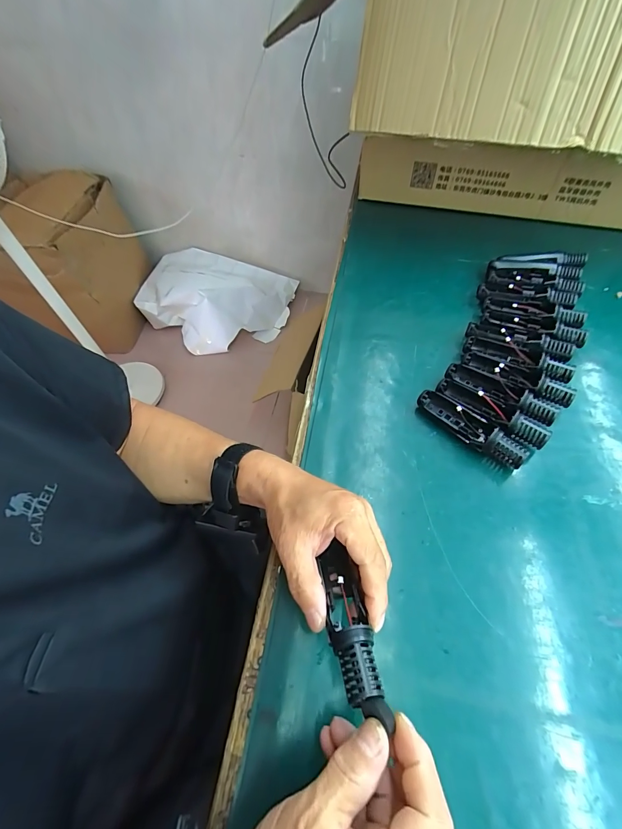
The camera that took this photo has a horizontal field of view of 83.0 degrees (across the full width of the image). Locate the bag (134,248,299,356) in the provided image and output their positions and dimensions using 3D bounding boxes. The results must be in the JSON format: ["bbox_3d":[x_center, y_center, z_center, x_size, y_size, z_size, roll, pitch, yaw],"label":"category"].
[{"bbox_3d":[-0.421,-0.501,1.571,0.654,0.198,0.432,3,56,5],"label":"bag"}]

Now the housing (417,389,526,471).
[{"bbox_3d":[0.172,0.014,0.383,0.027,0.033,0.120,-38,62,-21],"label":"housing"}]

